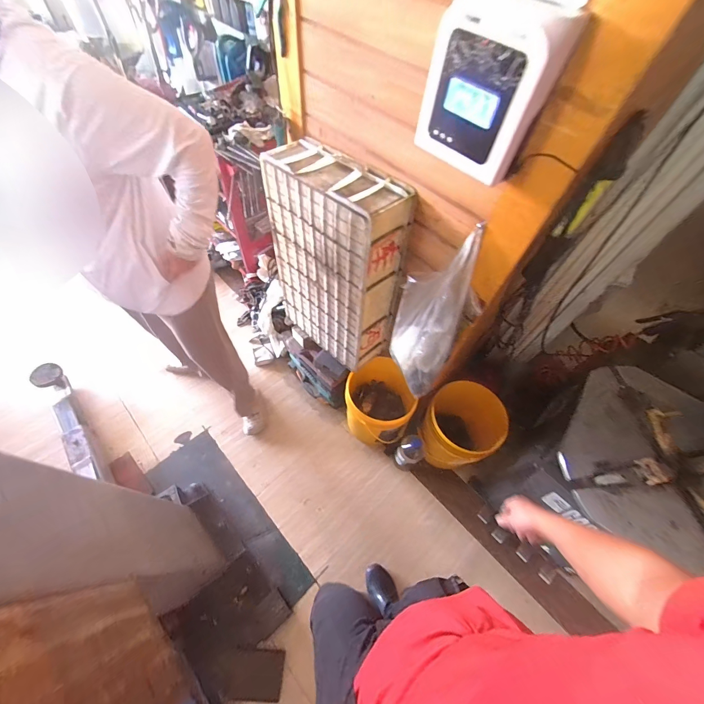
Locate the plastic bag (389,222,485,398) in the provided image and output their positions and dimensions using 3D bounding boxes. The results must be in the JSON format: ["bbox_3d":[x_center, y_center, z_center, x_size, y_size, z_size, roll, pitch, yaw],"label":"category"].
[{"bbox_3d":[0.211,-0.093,0.820,0.186,0.438,0.096,23,31,9],"label":"plastic bag"}]

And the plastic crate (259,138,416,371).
[{"bbox_3d":[-0.063,-0.273,1.046,0.438,0.630,0.182,39,63,18],"label":"plastic crate"}]

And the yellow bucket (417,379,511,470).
[{"bbox_3d":[0.438,0.336,1.368,0.304,0.434,0.293,2,58,-4],"label":"yellow bucket"}]

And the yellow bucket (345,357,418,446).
[{"bbox_3d":[0.115,0.226,1.414,0.280,0.356,0.316,25,60,11],"label":"yellow bucket"}]

